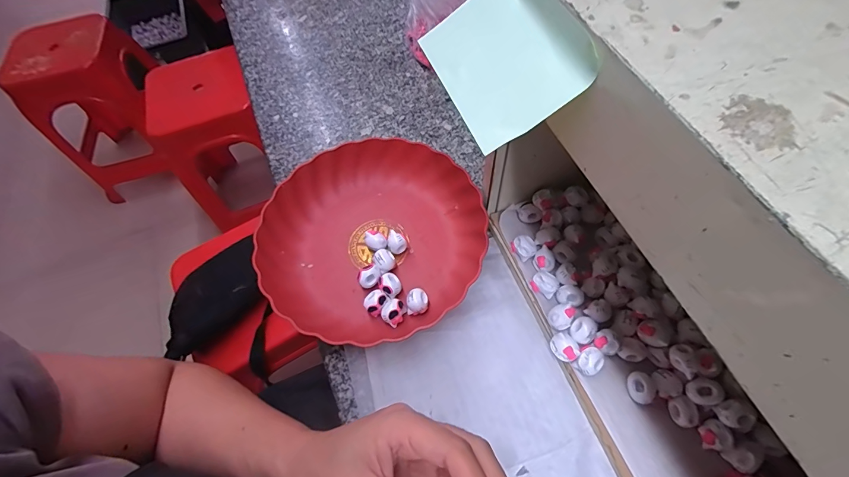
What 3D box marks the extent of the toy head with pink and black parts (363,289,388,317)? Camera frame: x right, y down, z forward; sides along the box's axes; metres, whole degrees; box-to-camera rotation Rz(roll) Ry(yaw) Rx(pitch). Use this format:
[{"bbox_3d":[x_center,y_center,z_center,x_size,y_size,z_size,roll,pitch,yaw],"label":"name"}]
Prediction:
[{"bbox_3d":[-0.050,0.069,0.390,0.023,0.022,0.022,-3,62,5],"label":"toy head with pink and black parts"}]

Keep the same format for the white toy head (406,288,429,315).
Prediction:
[{"bbox_3d":[-0.007,0.066,0.390,0.022,0.019,0.025,-2,62,6],"label":"white toy head"}]

